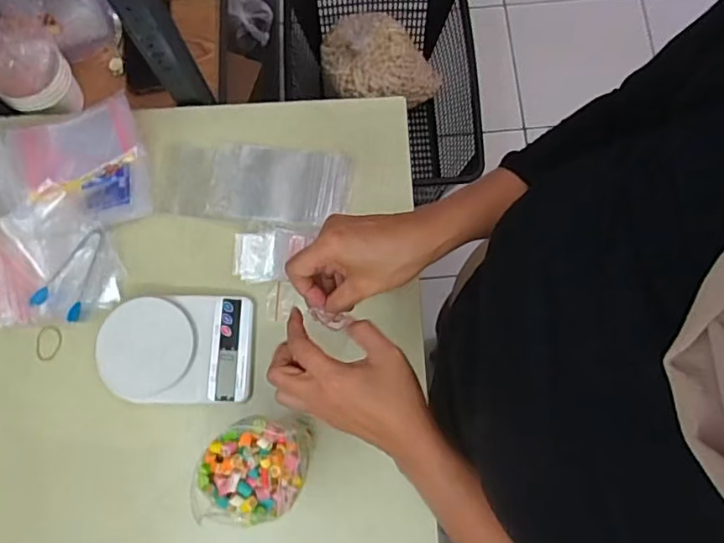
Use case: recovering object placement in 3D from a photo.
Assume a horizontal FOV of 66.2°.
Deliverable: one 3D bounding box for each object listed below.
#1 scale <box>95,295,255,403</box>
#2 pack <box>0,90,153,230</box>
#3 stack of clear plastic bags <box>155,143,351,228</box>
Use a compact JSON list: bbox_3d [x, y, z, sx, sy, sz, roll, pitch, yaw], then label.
[{"bbox_3d":[-0.221,0.092,0.669,0.169,0.046,0.126,-1,77,1],"label":"scale"},{"bbox_3d":[-0.385,-0.126,0.711,0.201,0.027,0.162,-19,80,-9],"label":"pack"},{"bbox_3d":[-0.143,-0.118,0.720,0.248,0.028,0.099,6,77,2],"label":"stack of clear plastic bags"}]

